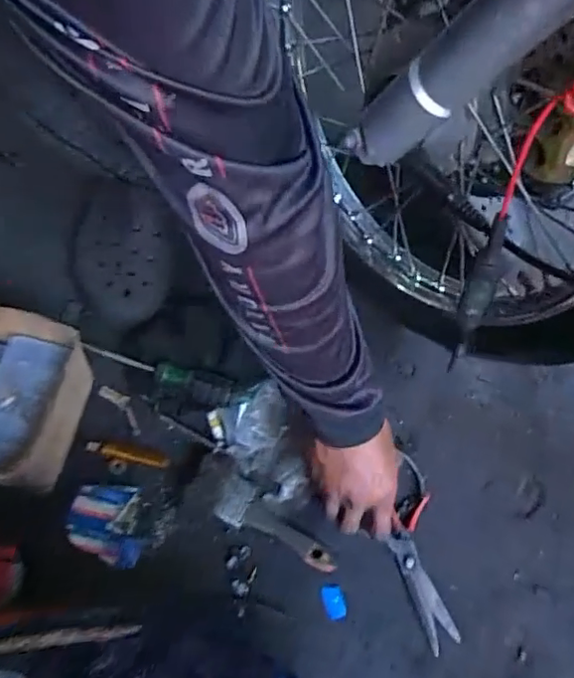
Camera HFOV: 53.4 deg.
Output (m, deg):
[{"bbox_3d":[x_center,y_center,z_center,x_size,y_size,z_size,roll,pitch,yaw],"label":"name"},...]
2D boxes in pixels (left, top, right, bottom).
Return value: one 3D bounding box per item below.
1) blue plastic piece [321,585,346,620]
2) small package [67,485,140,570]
[{"bbox_3d":[0.045,0.252,0.547,0.020,0.008,0.030,-16,64,-11],"label":"blue plastic piece"},{"bbox_3d":[-0.178,0.182,0.559,0.065,0.017,0.072,2,62,-2],"label":"small package"}]

